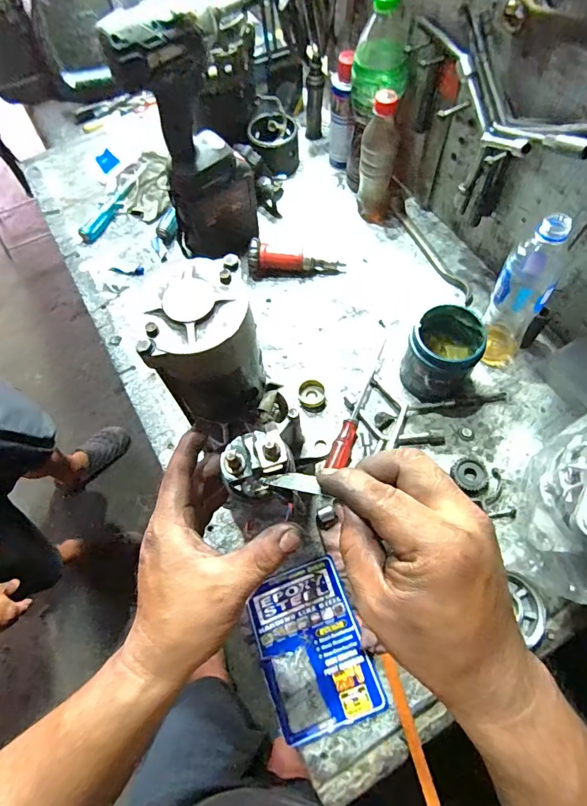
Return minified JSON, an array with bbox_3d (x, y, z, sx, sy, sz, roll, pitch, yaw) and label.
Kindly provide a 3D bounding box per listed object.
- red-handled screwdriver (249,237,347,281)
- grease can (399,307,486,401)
[{"bbox_3d":[0.004,-0.228,0.701,0.151,0.047,0.041,-1,66,2],"label":"red-handled screwdriver"},{"bbox_3d":[0.195,-0.066,0.581,0.084,0.089,0.098,30,71,14],"label":"grease can"}]

